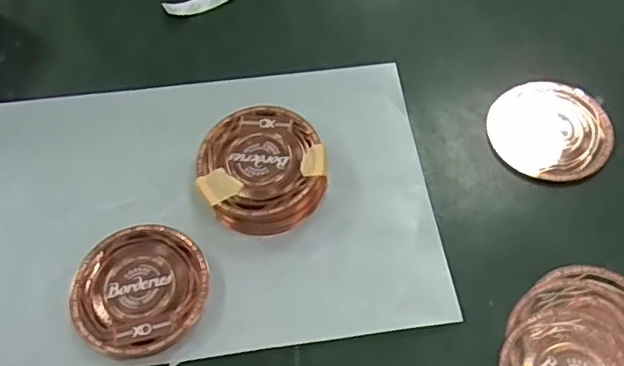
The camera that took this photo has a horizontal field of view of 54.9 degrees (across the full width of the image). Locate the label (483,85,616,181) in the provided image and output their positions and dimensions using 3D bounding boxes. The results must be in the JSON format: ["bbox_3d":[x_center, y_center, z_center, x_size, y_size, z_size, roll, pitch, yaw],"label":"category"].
[{"bbox_3d":[0.123,-0.028,0.313,0.058,0.009,0.061,-1,60,2],"label":"label"}]

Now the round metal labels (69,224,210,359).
[{"bbox_3d":[-0.078,0.048,0.272,0.060,0.010,0.059,-1,60,2],"label":"round metal labels"}]

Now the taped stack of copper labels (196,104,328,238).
[{"bbox_3d":[-0.024,-0.005,0.295,0.059,0.020,0.065,-30,63,-14],"label":"taped stack of copper labels"}]

